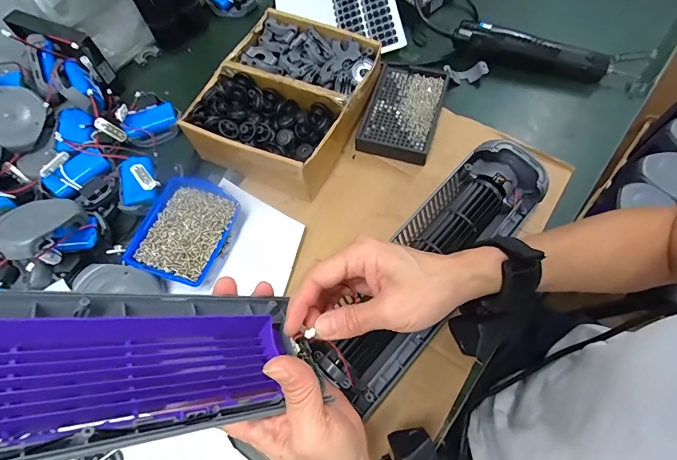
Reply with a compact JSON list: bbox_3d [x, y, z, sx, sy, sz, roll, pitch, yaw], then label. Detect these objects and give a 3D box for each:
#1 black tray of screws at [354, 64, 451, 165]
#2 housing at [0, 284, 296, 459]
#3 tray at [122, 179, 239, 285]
[{"bbox_3d":[0.084,-0.155,0.480,0.088,0.020,0.141,15,67,10],"label":"black tray of screws"},{"bbox_3d":[-0.135,0.062,0.175,0.270,0.035,0.076,10,60,-41],"label":"housing"},{"bbox_3d":[-0.165,0.001,0.407,0.087,0.031,0.108,19,67,12],"label":"tray"}]

